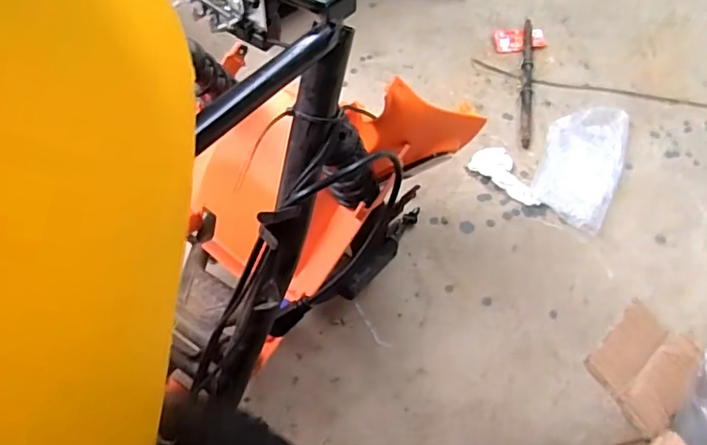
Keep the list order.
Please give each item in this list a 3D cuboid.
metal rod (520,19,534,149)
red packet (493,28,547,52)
[{"bbox_3d":[0.302,-0.256,0.945,0.019,0.019,0.296,8,60,7],"label":"metal rod"},{"bbox_3d":[0.306,-0.335,1.001,0.092,0.008,0.058,1,61,11],"label":"red packet"}]

